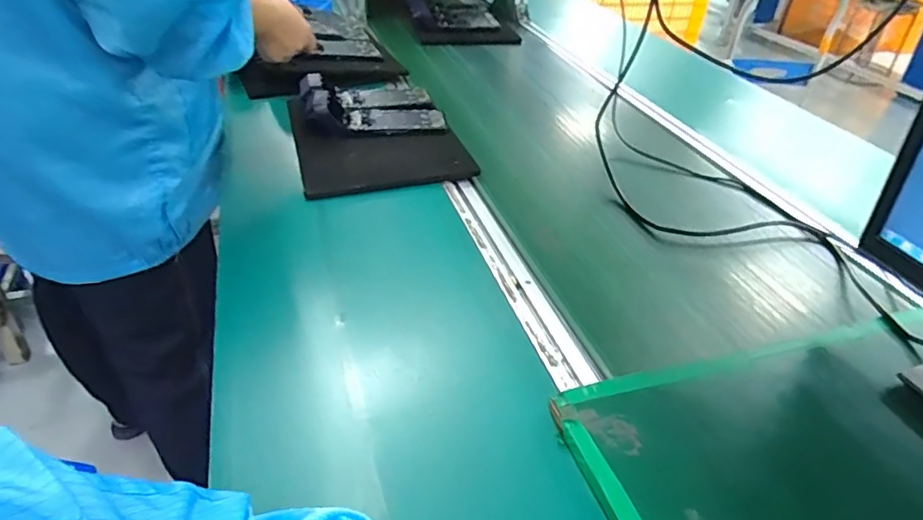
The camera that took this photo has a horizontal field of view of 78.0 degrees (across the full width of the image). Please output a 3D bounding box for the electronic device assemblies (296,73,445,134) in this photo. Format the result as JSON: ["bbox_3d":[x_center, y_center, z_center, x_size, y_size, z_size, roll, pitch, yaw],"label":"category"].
[{"bbox_3d":[-0.139,-0.244,0.893,0.212,0.044,0.151,-12,40,-21],"label":"electronic device assemblies"}]

